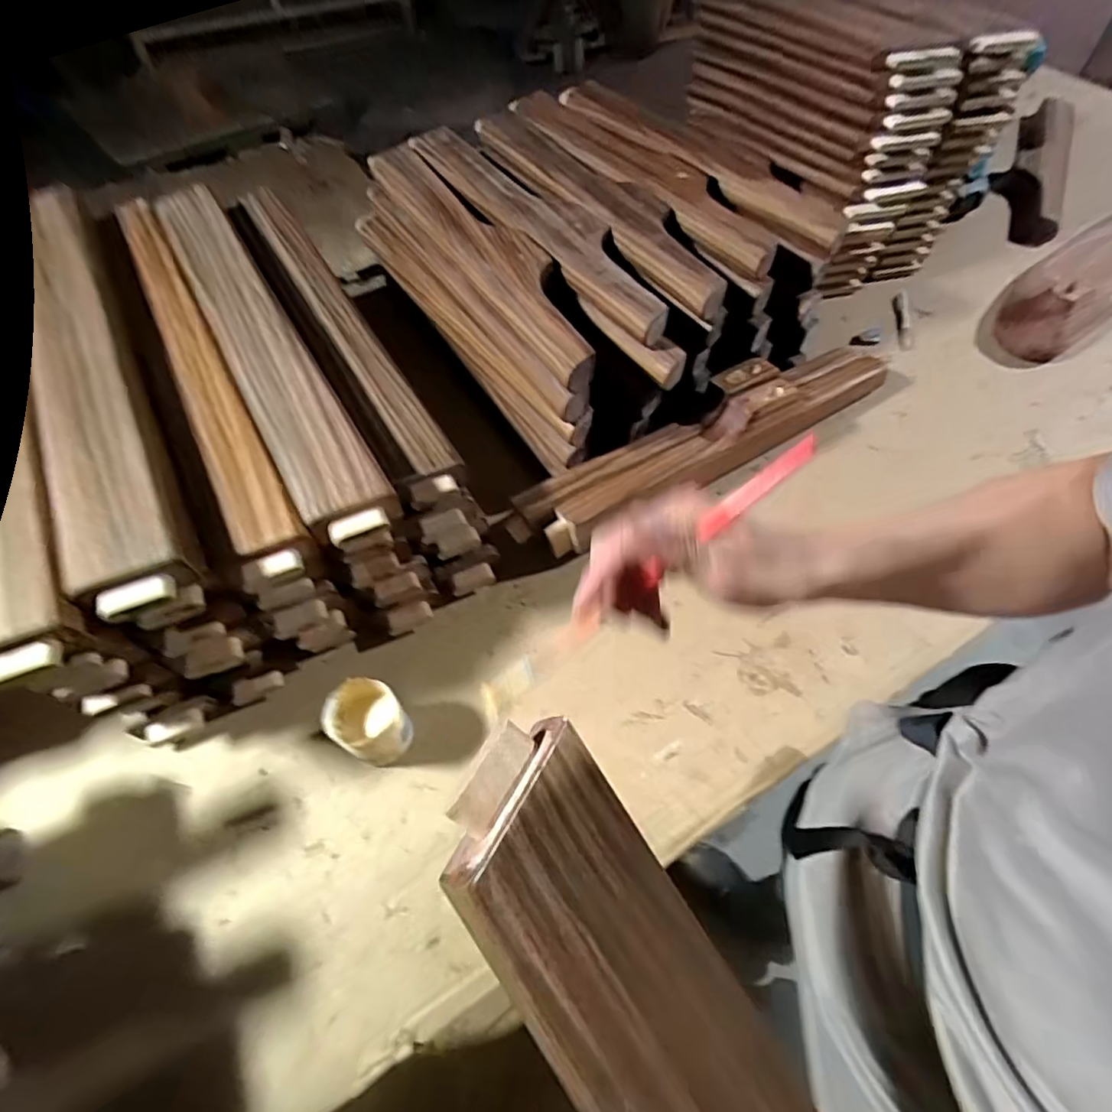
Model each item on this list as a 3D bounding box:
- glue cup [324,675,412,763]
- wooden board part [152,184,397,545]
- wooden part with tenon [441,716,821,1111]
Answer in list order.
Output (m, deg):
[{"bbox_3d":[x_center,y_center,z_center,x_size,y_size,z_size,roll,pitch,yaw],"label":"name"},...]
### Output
[{"bbox_3d":[-0.177,0.159,0.569,0.066,0.063,0.061,0,56,0],"label":"glue cup"},{"bbox_3d":[-0.347,-0.267,0.675,0.083,0.021,0.677,-27,60,-17],"label":"wooden board part"},{"bbox_3d":[0.042,0.194,0.251,0.080,0.035,0.255,-34,87,-20],"label":"wooden part with tenon"}]

